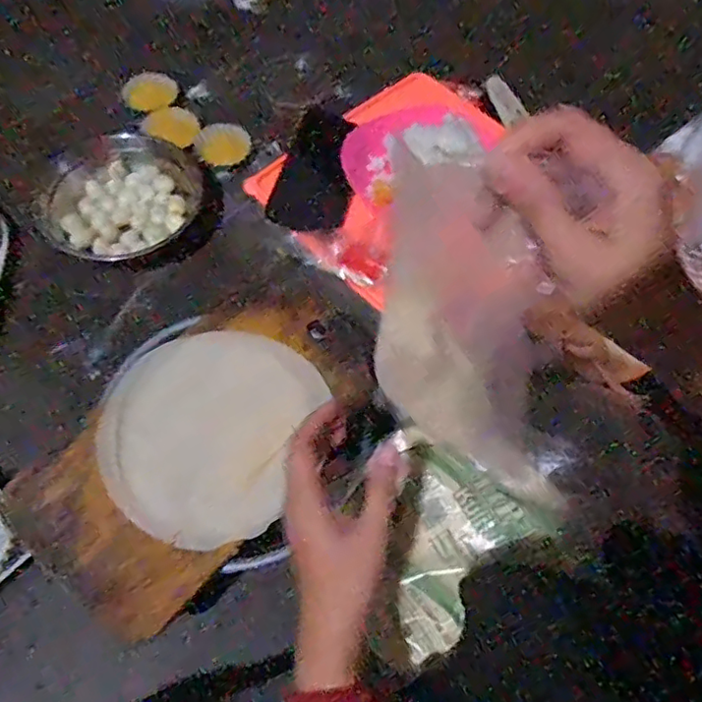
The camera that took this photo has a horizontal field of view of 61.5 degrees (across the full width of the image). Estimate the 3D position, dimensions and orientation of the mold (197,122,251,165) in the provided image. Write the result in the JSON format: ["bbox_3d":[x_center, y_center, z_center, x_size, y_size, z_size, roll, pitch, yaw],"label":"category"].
[{"bbox_3d":[-0.166,-0.273,0.775,0.067,0.022,0.060,-11,64,-8],"label":"mold"}]

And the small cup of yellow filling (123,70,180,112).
[{"bbox_3d":[-0.273,-0.353,0.803,0.069,0.014,0.057,-35,70,-19],"label":"small cup of yellow filling"}]

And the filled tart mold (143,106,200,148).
[{"bbox_3d":[-0.234,-0.298,0.780,0.066,0.014,0.064,21,64,7],"label":"filled tart mold"}]

